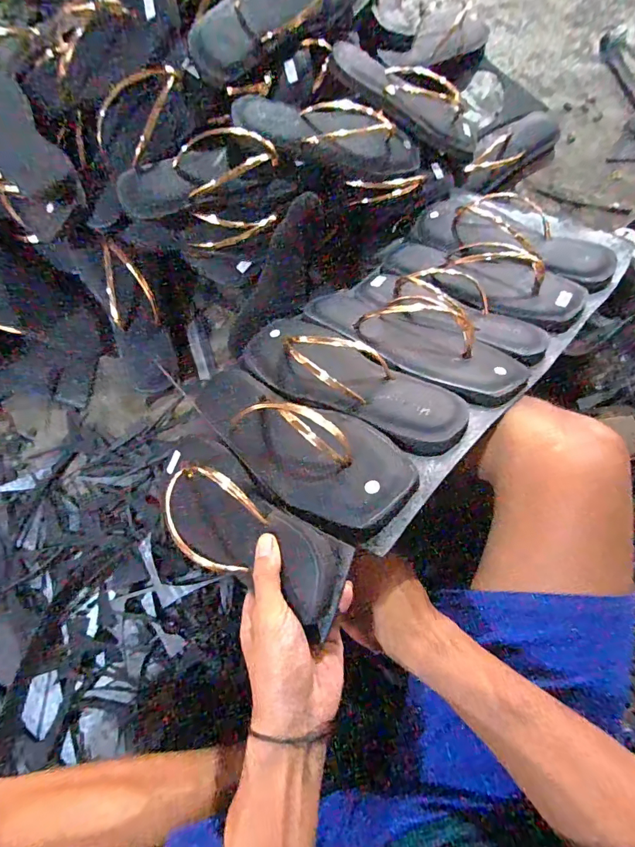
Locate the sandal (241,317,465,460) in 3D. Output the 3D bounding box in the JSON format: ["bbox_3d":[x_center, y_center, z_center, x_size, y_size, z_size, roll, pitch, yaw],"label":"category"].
[{"bbox_3d":[0.033,-0.044,0.429,0.236,0.046,0.084,28,75,24],"label":"sandal"}]

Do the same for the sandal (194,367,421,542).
[{"bbox_3d":[-0.038,0.004,0.416,0.275,0.056,0.100,30,74,36],"label":"sandal"}]

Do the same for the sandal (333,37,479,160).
[{"bbox_3d":[0.138,-0.468,0.626,0.249,0.034,0.097,16,74,-20],"label":"sandal"}]

